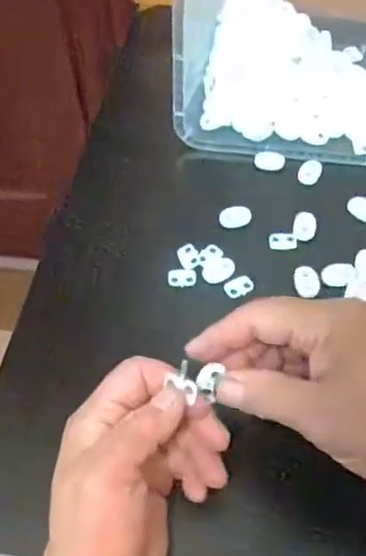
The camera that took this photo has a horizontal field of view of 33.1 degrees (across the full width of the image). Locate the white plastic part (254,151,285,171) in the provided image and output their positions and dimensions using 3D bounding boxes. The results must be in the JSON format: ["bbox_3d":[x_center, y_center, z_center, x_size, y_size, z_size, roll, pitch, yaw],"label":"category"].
[{"bbox_3d":[0.066,-0.089,0.469,0.023,0.004,0.017,6,57,7],"label":"white plastic part"}]

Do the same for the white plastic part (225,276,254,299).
[{"bbox_3d":[0.037,0.005,0.409,0.021,0.004,0.014,-27,59,-15],"label":"white plastic part"}]

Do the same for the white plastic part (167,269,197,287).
[{"bbox_3d":[-0.001,0.000,0.416,0.019,0.004,0.012,-3,56,1],"label":"white plastic part"}]

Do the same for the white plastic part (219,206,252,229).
[{"bbox_3d":[0.038,-0.044,0.441,0.023,0.004,0.017,-15,57,-8],"label":"white plastic part"}]

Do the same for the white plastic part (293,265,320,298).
[{"bbox_3d":[0.082,0.001,0.408,0.016,0.004,0.023,0,56,2],"label":"white plastic part"}]

